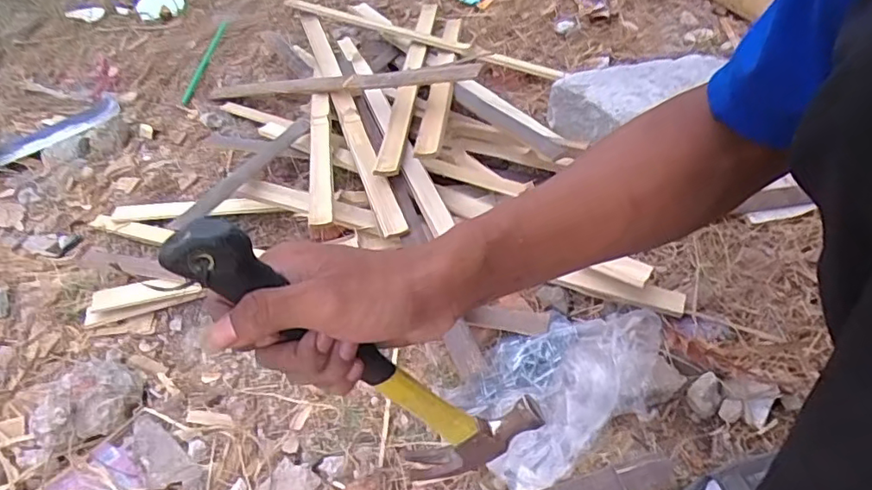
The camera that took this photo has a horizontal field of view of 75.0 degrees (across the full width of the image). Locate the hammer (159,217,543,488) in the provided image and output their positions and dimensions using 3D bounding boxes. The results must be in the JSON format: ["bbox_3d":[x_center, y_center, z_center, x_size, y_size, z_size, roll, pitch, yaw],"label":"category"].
[{"bbox_3d":[-0.038,0.071,0.330,0.094,0.268,0.030,-23,42,24],"label":"hammer"}]

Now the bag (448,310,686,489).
[{"bbox_3d":[0.108,0.113,0.492,0.180,0.079,0.124,-25,51,-21],"label":"bag"}]

